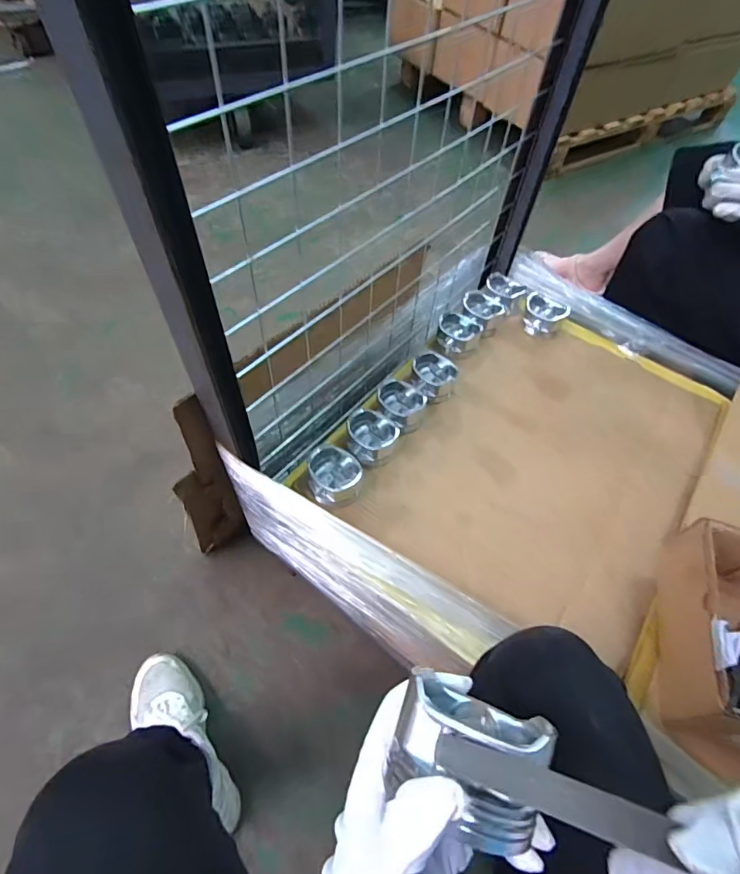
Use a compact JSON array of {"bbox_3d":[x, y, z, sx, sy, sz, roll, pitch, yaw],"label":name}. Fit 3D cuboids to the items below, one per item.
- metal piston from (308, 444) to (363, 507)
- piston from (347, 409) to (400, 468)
[{"bbox_3d":[-0.049,0.056,0.653,0.072,0.042,0.084,1,56,-4],"label":"metal piston"},{"bbox_3d":[-0.001,0.001,0.691,0.078,0.043,0.071,2,56,-3],"label":"piston"}]

